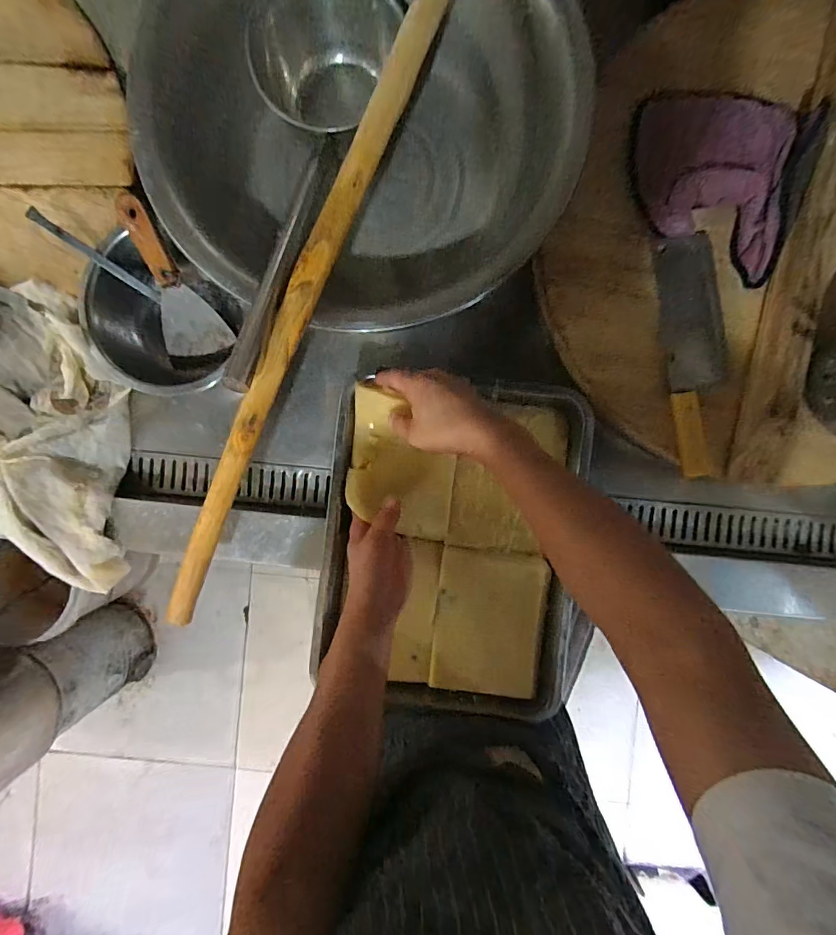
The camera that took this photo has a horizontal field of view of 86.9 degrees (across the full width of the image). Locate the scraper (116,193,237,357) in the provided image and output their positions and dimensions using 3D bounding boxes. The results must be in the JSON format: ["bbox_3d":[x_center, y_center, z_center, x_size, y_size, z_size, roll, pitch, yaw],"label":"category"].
[{"bbox_3d":[-0.302,-0.224,0.536,0.077,0.013,0.180,-16,121,2],"label":"scraper"}]

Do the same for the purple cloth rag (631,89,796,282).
[{"bbox_3d":[0.322,-0.315,0.483,0.161,0.025,0.191,5,91,0],"label":"purple cloth rag"}]

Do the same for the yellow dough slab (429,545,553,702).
[{"bbox_3d":[0.083,0.181,0.514,0.121,0.010,0.162,7,91,0],"label":"yellow dough slab"}]

